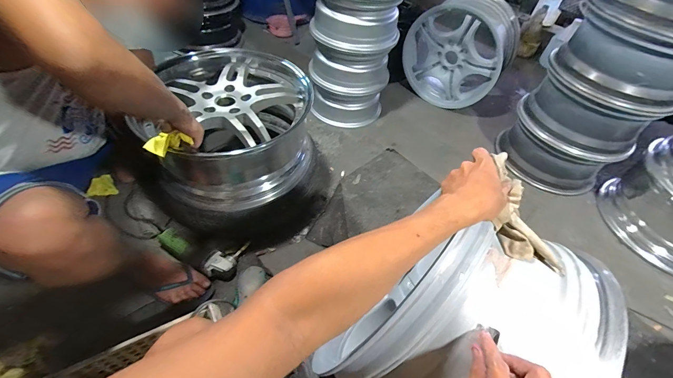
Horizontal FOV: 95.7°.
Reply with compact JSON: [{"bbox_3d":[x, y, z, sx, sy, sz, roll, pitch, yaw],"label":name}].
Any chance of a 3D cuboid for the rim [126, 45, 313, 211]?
[{"bbox_3d":[-0.316,-0.189,0.941,0.452,0.282,0.483,3,51,-4],"label":"rim"}]

